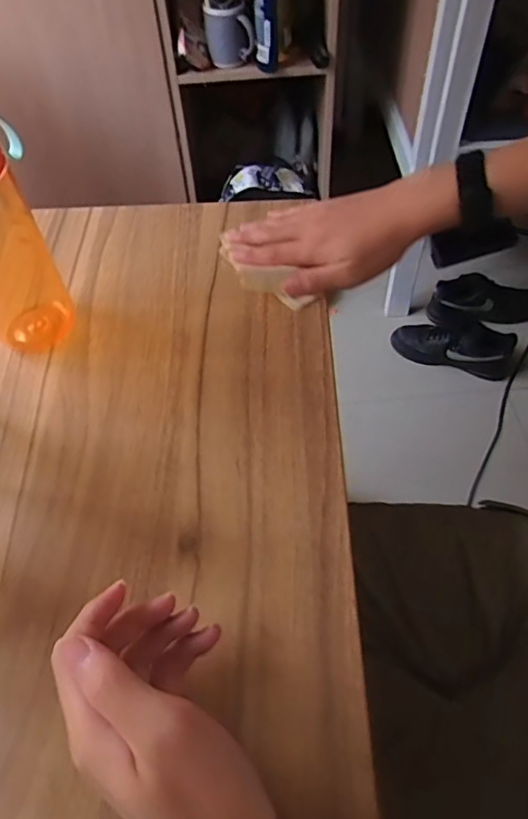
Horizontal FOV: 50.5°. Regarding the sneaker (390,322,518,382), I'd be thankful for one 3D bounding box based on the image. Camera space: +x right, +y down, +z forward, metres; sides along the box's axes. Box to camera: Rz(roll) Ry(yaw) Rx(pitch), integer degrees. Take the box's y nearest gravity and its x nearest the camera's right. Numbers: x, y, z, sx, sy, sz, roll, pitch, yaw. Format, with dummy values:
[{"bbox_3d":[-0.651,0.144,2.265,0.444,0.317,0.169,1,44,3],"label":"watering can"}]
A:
[{"bbox_3d":[0.466,-0.165,1.387,0.287,0.097,0.099,15,57,13],"label":"sneaker"}]

